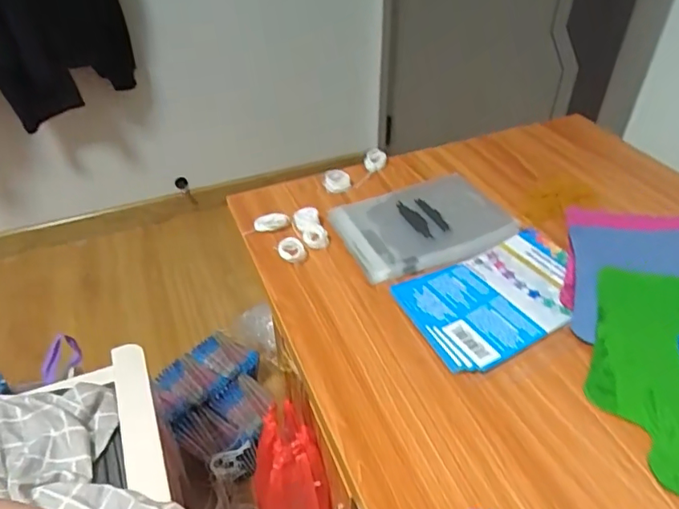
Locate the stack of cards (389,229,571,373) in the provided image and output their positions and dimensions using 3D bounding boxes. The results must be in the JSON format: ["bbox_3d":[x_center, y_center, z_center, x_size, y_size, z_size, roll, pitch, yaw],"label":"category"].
[{"bbox_3d":[0.158,0.038,0.514,0.190,0.009,0.118,-21,44,-21],"label":"stack of cards"}]

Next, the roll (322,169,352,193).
[{"bbox_3d":[-0.002,-0.094,0.672,0.034,0.030,0.017,-4,33,-12],"label":"roll"}]

